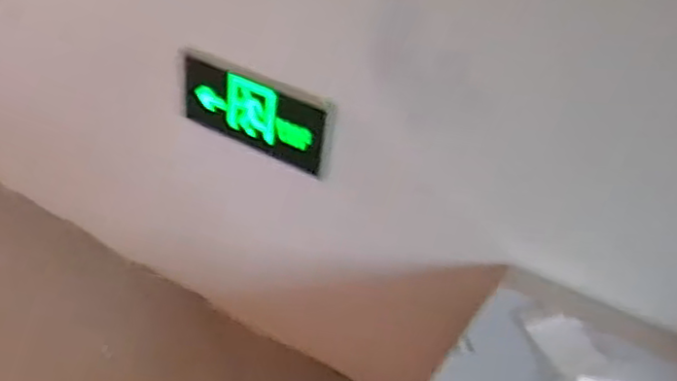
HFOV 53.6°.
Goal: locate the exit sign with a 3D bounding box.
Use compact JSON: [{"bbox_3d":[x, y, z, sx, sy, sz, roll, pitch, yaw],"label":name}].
[{"bbox_3d":[-0.155,-0.150,1.264,0.347,0.154,0.045,25,37,25],"label":"exit sign"}]

